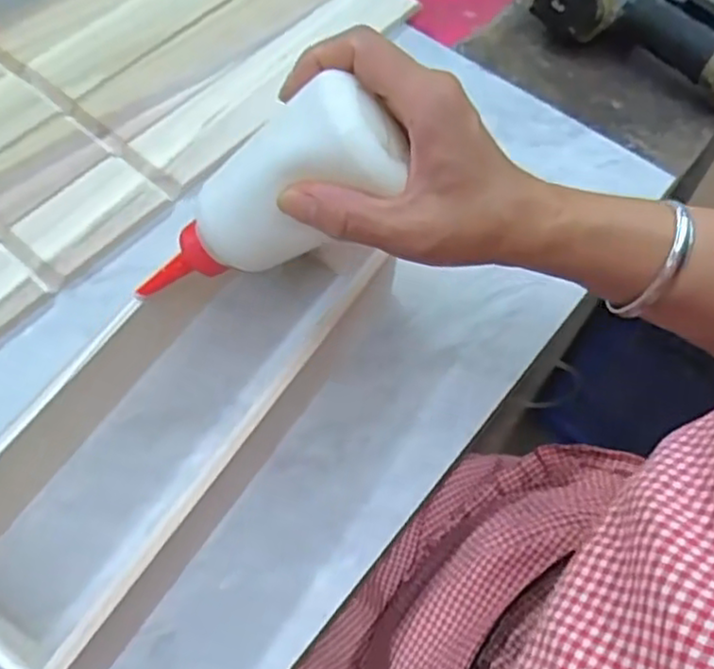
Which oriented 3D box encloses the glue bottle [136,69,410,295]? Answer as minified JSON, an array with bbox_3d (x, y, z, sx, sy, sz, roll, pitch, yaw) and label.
[{"bbox_3d":[-0.049,-0.057,0.323,0.144,0.045,0.052,-30,59,30],"label":"glue bottle"}]

